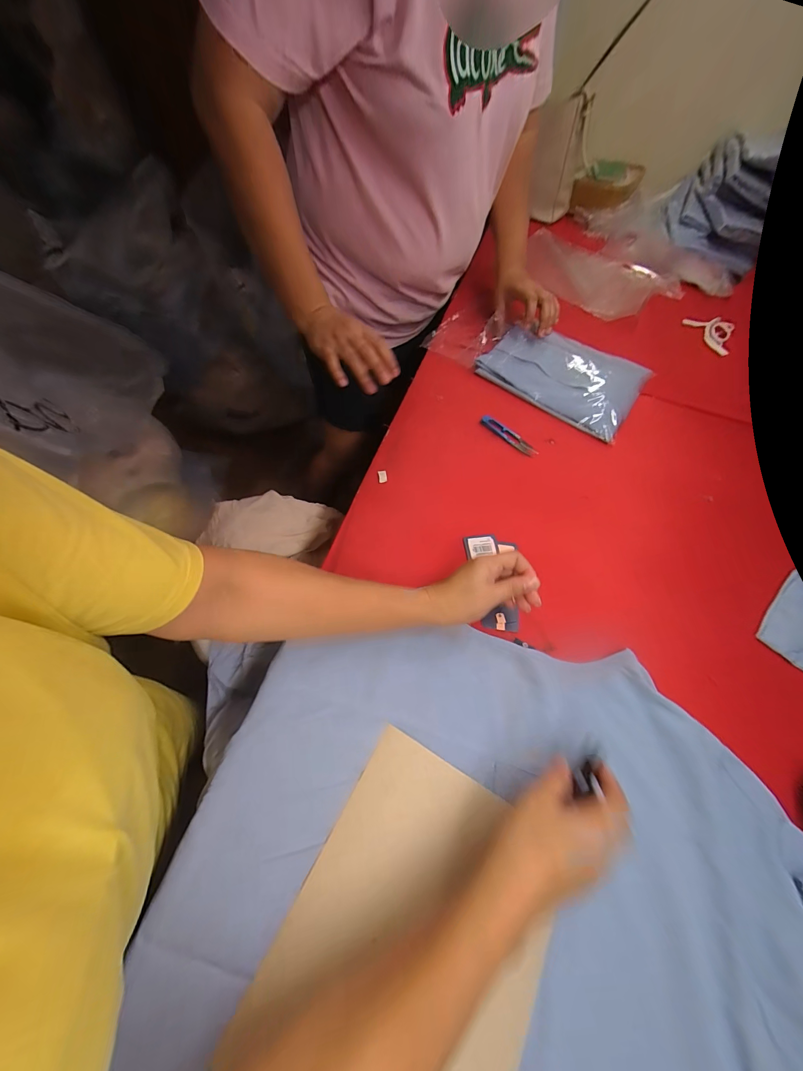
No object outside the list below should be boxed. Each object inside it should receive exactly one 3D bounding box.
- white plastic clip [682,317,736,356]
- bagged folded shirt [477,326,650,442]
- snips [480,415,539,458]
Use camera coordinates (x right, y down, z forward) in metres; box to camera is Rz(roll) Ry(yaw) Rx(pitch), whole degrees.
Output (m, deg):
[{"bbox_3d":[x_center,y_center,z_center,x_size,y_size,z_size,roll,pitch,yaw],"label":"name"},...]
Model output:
[{"bbox_3d":[0.690,-0.438,0.766,0.101,0.005,0.129,-11,65,-13],"label":"white plastic clip"},{"bbox_3d":[0.289,-0.292,0.636,0.258,0.035,0.183,34,64,14],"label":"bagged folded shirt"},{"bbox_3d":[0.174,-0.163,0.571,0.102,0.012,0.015,38,65,15],"label":"snips"}]

